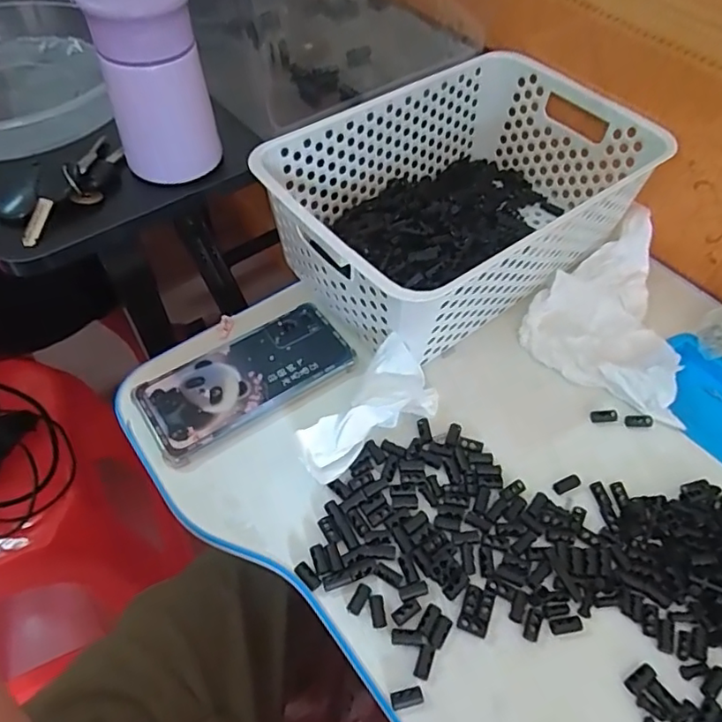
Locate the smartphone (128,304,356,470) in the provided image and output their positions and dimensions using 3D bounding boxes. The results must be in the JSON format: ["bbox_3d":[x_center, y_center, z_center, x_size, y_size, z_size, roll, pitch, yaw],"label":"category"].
[{"bbox_3d":[-0.086,0.011,0.426,0.157,0.007,0.071,-29,61,-22],"label":"smartphone"}]

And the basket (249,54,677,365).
[{"bbox_3d":[0.084,-0.140,0.480,0.301,0.101,0.198,-32,62,-23],"label":"basket"}]

